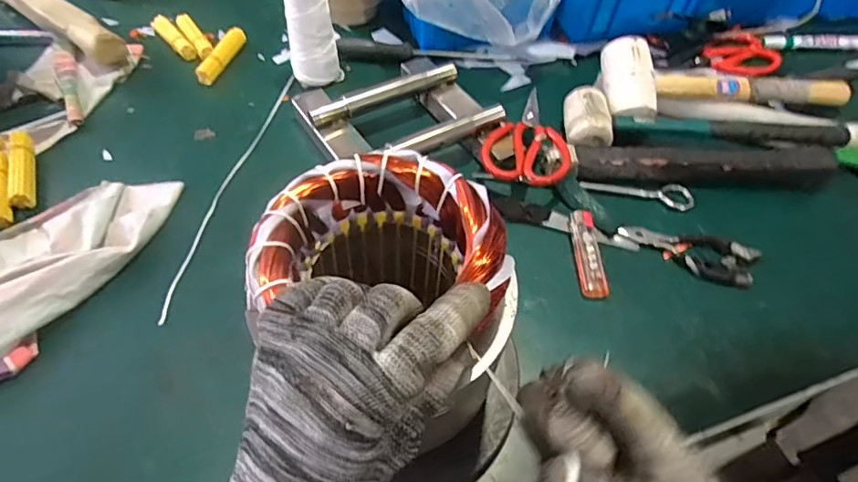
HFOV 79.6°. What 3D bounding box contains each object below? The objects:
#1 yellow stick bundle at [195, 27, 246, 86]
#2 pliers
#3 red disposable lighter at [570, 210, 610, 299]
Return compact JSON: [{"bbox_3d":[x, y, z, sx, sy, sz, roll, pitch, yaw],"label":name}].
[{"bbox_3d":[-0.260,-0.234,0.651,0.019,0.022,0.105,12,54,6],"label":"yellow stick bundle"},{"bbox_3d":[0.241,0.010,0.479,0.118,0.011,0.051,15,54,8],"label":"pliers"},{"bbox_3d":[0.146,0.011,0.473,0.022,0.012,0.088,1,53,-2],"label":"red disposable lighter"}]

